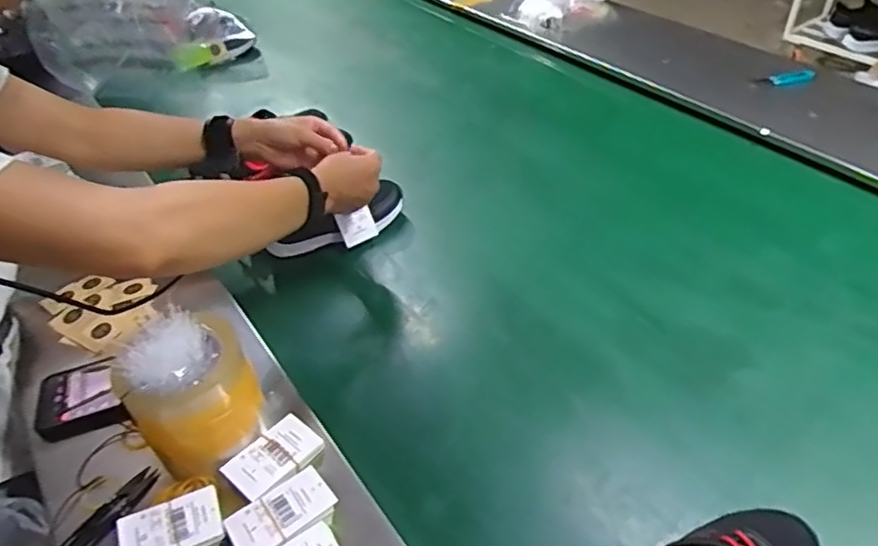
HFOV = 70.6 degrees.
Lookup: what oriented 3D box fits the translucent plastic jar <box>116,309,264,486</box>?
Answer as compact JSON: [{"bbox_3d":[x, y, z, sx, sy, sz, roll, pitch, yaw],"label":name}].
[{"bbox_3d":[-0.219,0.108,0.560,0.105,0.121,0.093,-30,48,-26],"label":"translucent plastic jar"}]

